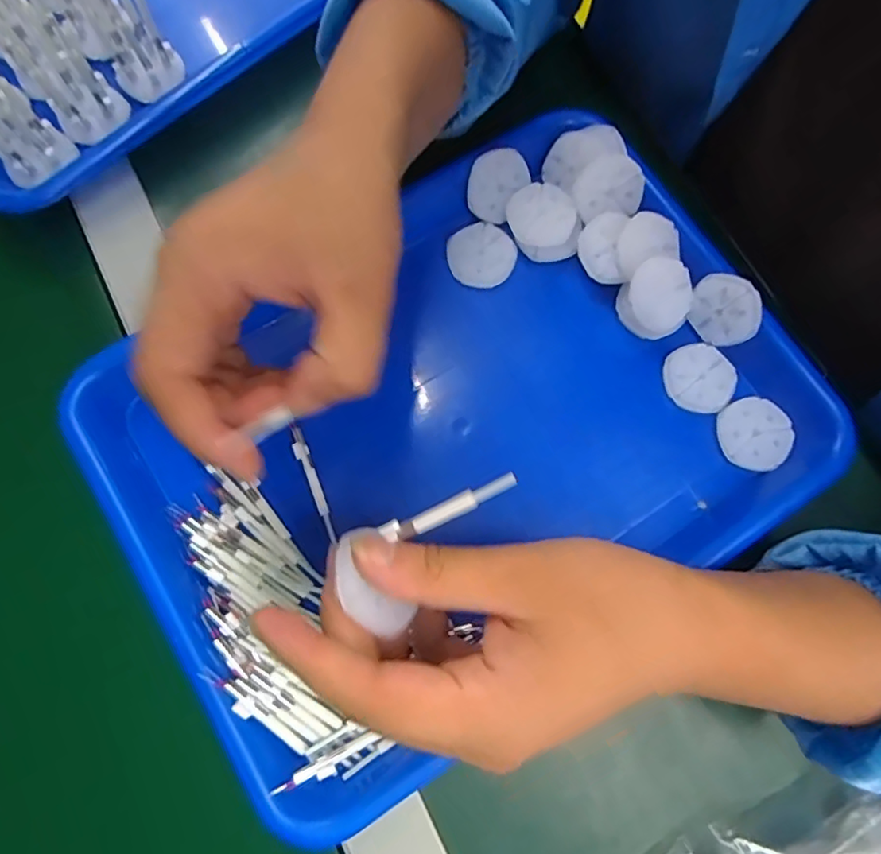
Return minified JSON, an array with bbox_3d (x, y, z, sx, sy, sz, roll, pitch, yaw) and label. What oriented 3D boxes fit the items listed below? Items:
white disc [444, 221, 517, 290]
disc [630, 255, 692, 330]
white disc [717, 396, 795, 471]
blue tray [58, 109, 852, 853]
[{"bbox_3d":[0.023,-0.098,0.328,0.037,0.008,0.037,0,76,-2],"label":"white disc"},{"bbox_3d":[0.117,-0.071,0.306,0.033,0.004,0.037,5,96,-8],"label":"disc"},{"bbox_3d":[0.165,0.004,0.305,0.035,0.011,0.037,0,76,-2],"label":"white disc"},{"bbox_3d":[0.006,0.000,0.301,0.329,0.051,0.243,-32,79,-9],"label":"blue tray"}]

